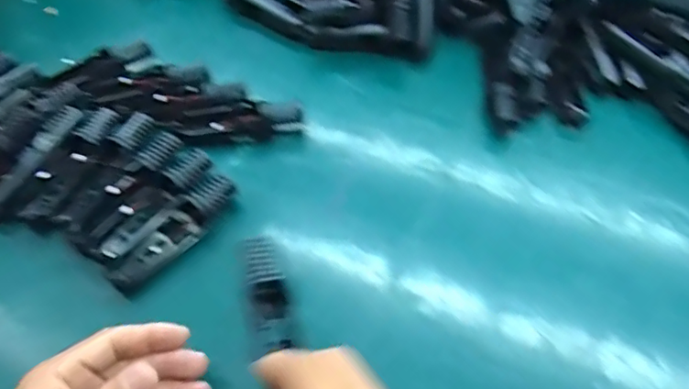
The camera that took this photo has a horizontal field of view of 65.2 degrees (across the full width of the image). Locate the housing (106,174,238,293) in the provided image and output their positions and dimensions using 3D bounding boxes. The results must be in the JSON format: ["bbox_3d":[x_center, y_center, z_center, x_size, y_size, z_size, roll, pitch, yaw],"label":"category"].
[{"bbox_3d":[-0.139,0.029,0.441,0.025,0.027,0.118,38,64,23],"label":"housing"}]

